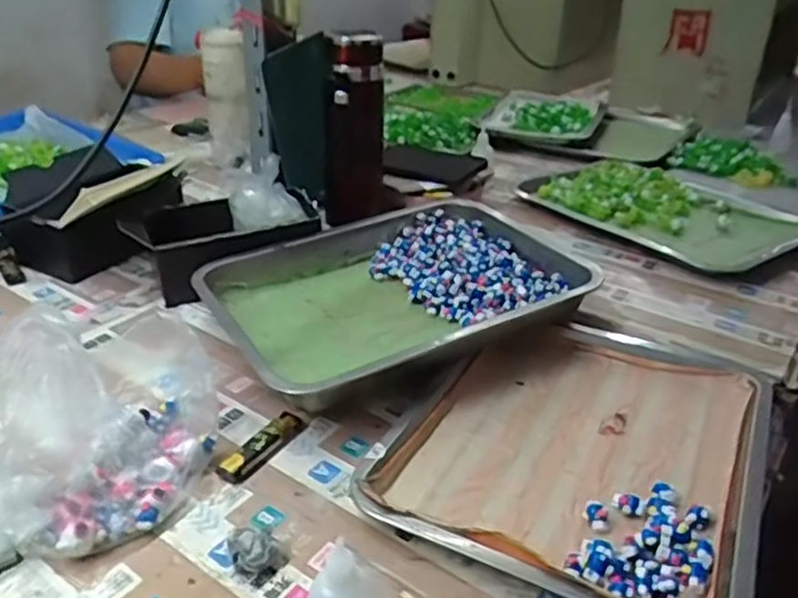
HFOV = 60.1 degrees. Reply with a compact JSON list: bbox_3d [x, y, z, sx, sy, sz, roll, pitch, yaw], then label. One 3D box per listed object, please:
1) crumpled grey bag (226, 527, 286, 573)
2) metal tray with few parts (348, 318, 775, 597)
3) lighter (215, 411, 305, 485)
[{"bbox_3d":[-0.093,0.165,0.449,0.035,0.019,0.026,-1,30,-6],"label":"crumpled grey bag"},{"bbox_3d":[0.145,0.111,0.548,0.259,0.036,0.308,18,33,25],"label":"metal tray with few parts"},{"bbox_3d":[-0.107,0.115,0.542,0.023,0.012,0.077,21,34,28],"label":"lighter"}]

